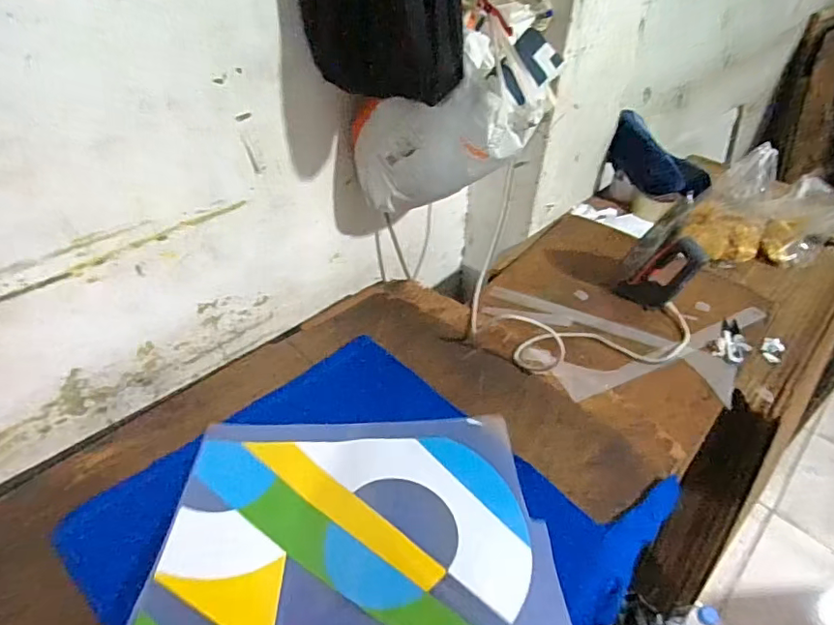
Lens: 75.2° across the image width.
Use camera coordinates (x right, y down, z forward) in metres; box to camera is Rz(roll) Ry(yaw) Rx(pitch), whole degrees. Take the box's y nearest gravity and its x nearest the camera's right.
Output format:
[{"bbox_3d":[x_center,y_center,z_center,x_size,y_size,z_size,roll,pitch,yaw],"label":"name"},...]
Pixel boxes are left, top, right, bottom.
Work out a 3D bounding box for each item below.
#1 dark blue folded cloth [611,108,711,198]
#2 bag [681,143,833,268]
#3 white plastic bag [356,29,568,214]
[{"bbox_3d":[0.552,-0.345,1.251,0.064,0.116,0.240,-29,64,-30],"label":"dark blue folded cloth"},{"bbox_3d":[0.763,-0.205,1.120,0.357,0.182,0.145,6,42,5],"label":"bag"},{"bbox_3d":[0.038,-0.273,0.815,0.353,0.171,0.134,-25,32,30],"label":"white plastic bag"}]

